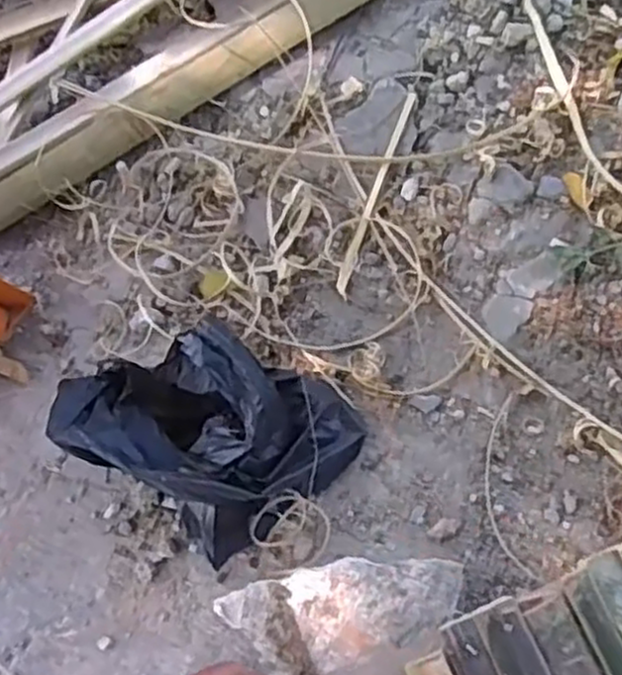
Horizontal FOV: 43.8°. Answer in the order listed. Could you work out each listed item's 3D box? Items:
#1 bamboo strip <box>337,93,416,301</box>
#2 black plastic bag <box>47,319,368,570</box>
[{"bbox_3d":[0.061,-0.136,0.732,0.012,0.004,0.205,20,85,8],"label":"bamboo strip"},{"bbox_3d":[-0.085,0.070,0.640,0.219,0.121,0.169,34,76,14],"label":"black plastic bag"}]

